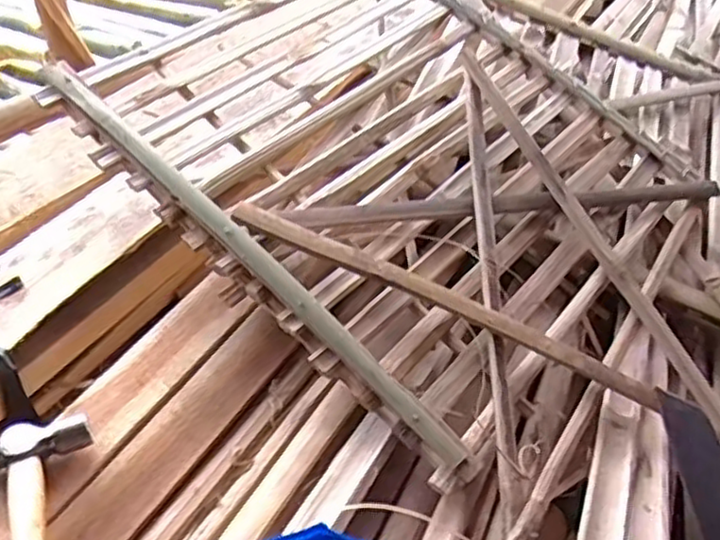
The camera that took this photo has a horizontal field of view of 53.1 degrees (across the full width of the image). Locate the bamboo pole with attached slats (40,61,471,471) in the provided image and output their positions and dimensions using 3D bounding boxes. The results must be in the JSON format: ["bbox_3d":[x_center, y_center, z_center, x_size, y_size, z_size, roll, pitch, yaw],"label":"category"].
[{"bbox_3d":[-0.097,-0.020,0.598,0.487,0.015,0.021,43,50,13],"label":"bamboo pole with attached slats"}]

